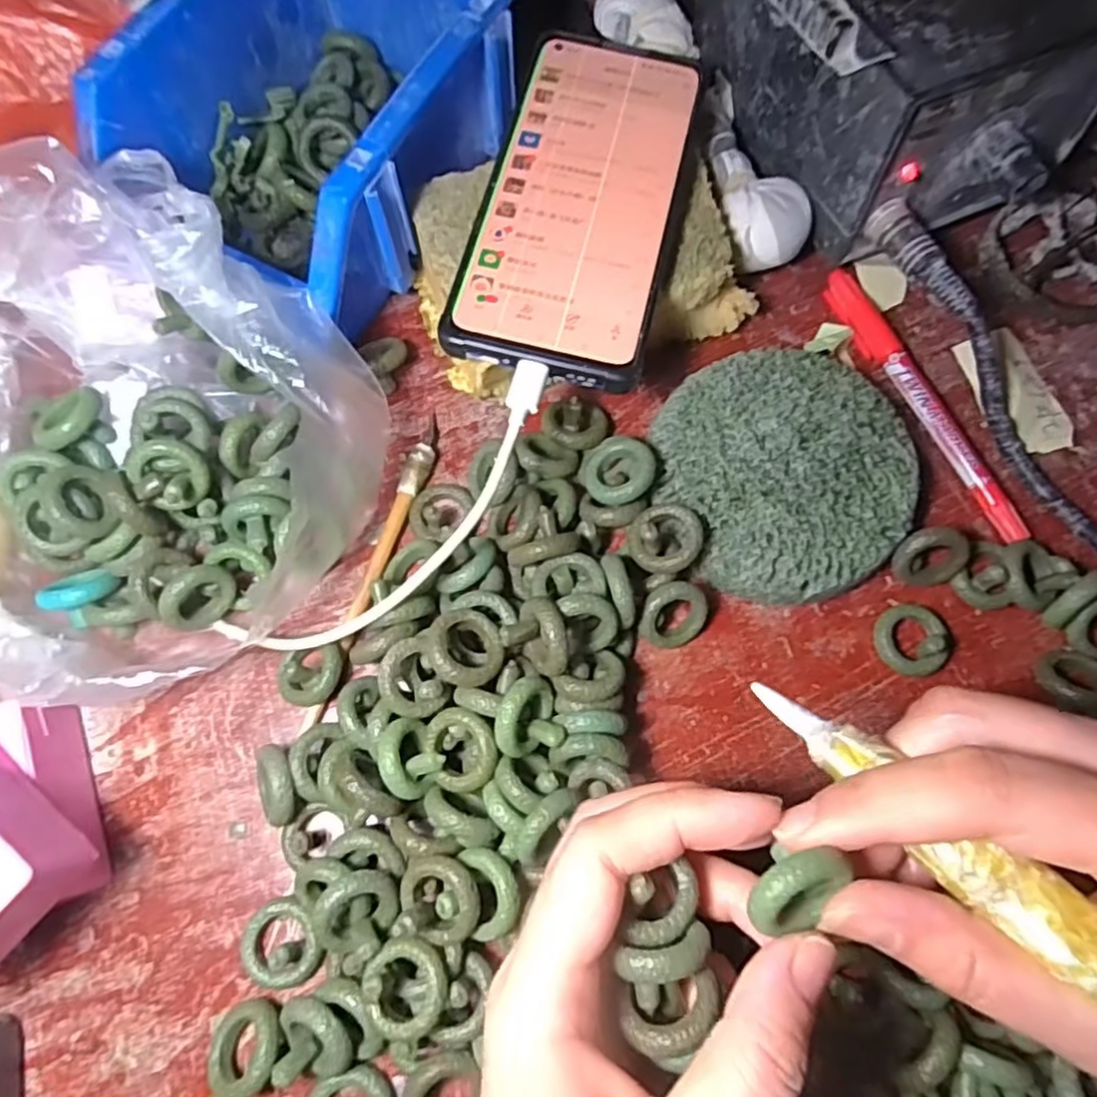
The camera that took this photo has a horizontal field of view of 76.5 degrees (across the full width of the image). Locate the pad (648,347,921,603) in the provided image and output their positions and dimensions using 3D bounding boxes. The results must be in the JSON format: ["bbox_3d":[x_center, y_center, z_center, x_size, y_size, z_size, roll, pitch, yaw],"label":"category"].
[{"bbox_3d":[0.094,-0.031,0.278,0.095,0.021,0.099,0,74,0],"label":"pad"}]

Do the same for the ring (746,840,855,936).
[{"bbox_3d":[0.059,0.082,0.166,0.025,0.006,0.023,-8,117,-17],"label":"ring"}]

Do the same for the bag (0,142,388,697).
[{"bbox_3d":[-0.151,-0.051,0.247,0.157,0.075,0.174,-33,76,-9],"label":"bag"}]

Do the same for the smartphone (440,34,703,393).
[{"bbox_3d":[0.015,-0.137,0.276,0.074,0.017,0.160,14,76,2],"label":"smartphone"}]

